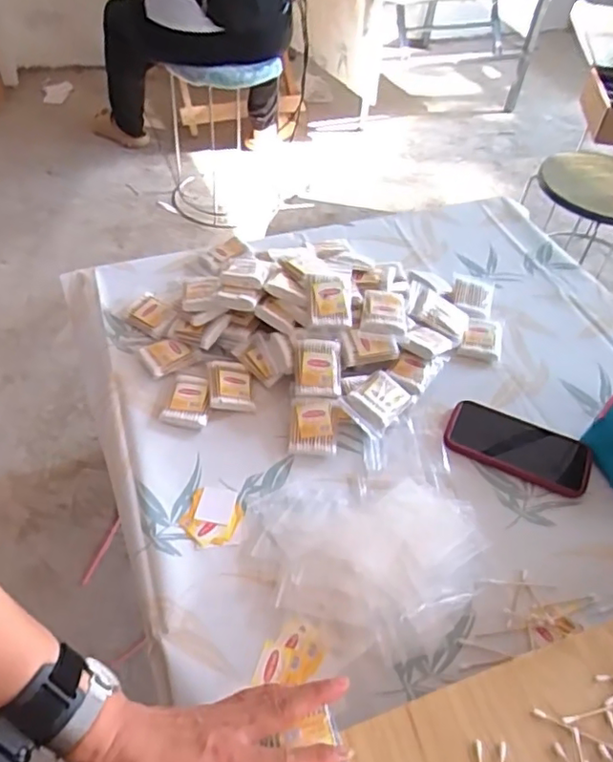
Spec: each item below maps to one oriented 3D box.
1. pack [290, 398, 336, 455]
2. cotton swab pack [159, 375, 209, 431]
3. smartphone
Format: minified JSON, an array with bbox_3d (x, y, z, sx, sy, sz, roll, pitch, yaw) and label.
[{"bbox_3d":[0.008,0.057,0.716,0.056,0.026,0.069,2,66,3],"label":"pack"},{"bbox_3d":[-0.147,0.024,0.735,0.057,0.019,0.076,11,49,3],"label":"cotton swab pack"},{"bbox_3d":[0.262,0.082,0.729,0.173,0.012,0.088,23,51,13],"label":"smartphone"}]

